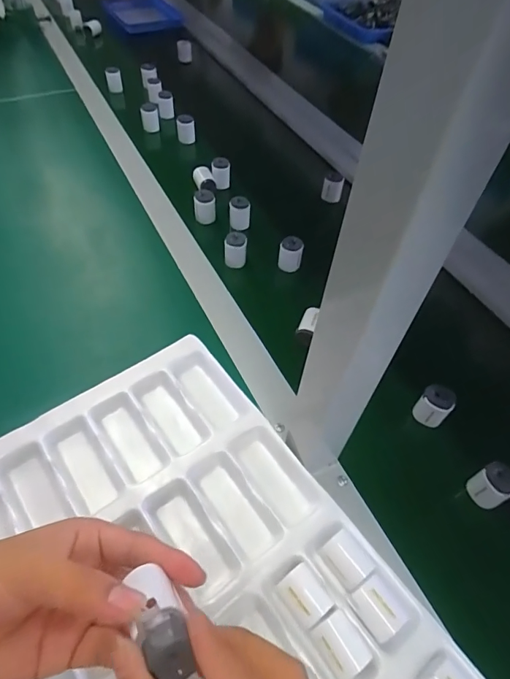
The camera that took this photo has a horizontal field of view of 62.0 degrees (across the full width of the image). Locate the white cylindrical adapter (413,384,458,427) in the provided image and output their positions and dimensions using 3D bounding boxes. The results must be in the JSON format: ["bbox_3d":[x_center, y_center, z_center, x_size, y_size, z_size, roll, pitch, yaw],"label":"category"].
[{"bbox_3d":[0.186,0.069,0.440,0.028,0.038,0.031,-35,60,-25],"label":"white cylindrical adapter"}]

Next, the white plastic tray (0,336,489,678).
[{"bbox_3d":[-0.053,0.218,0.307,0.319,0.032,0.459,-30,58,-22],"label":"white plastic tray"}]

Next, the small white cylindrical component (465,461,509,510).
[{"bbox_3d":[0.220,0.137,0.393,0.029,0.040,0.031,-19,54,-15],"label":"small white cylindrical component"}]

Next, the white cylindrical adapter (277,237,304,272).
[{"bbox_3d":[0.049,-0.116,0.575,0.031,0.041,0.026,9,52,7],"label":"white cylindrical adapter"}]

